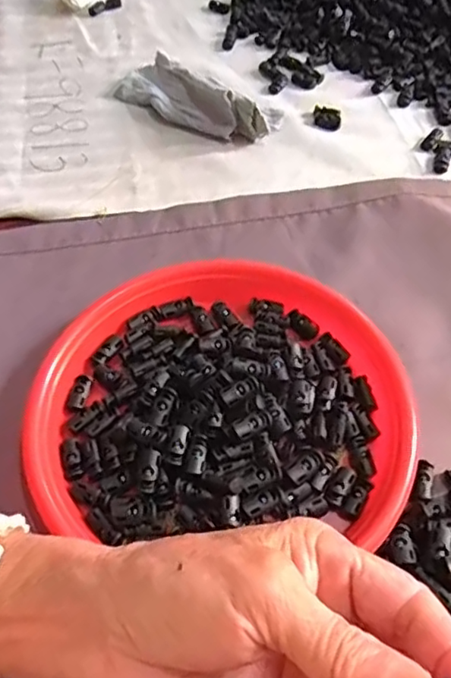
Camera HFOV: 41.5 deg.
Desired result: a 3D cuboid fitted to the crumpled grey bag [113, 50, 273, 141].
[{"bbox_3d":[-0.038,-0.248,0.613,0.174,0.040,0.060,37,64,23],"label":"crumpled grey bag"}]

